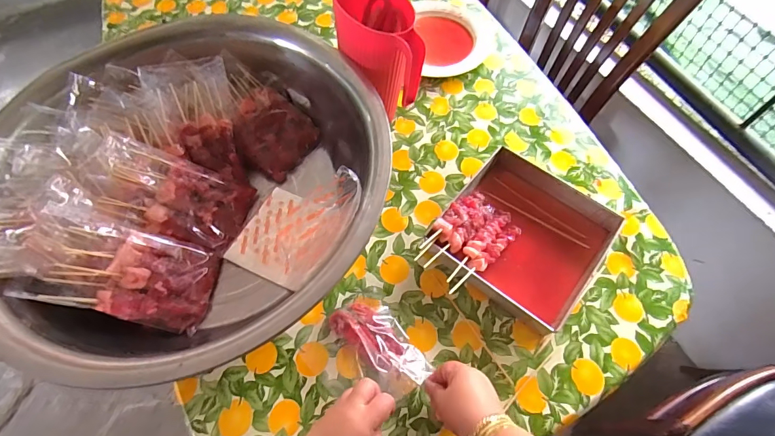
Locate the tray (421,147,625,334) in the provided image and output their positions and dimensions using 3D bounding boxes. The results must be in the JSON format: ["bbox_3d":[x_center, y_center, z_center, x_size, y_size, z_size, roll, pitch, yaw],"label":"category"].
[{"bbox_3d":[0.221,0.030,0.646,0.244,0.056,0.243,35,68,18],"label":"tray"}]

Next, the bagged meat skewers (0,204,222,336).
[{"bbox_3d":[-0.423,0.057,0.556,0.344,0.064,0.136,19,61,-15],"label":"bagged meat skewers"}]

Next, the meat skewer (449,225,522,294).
[{"bbox_3d":[0.158,0.059,0.620,0.022,0.014,0.192,42,52,20],"label":"meat skewer"}]

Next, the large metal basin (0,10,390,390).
[{"bbox_3d":[-0.298,-0.046,0.630,0.574,0.159,0.568,0,62,0],"label":"large metal basin"}]

